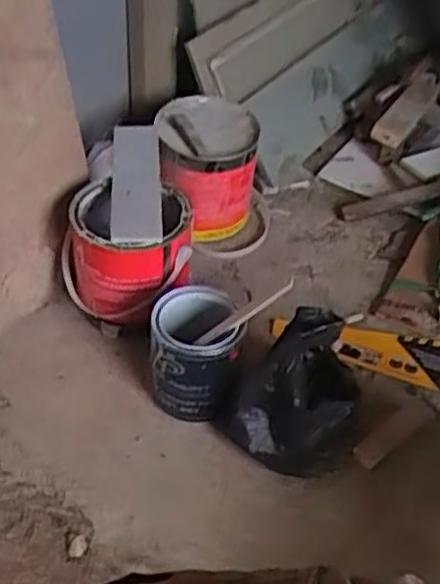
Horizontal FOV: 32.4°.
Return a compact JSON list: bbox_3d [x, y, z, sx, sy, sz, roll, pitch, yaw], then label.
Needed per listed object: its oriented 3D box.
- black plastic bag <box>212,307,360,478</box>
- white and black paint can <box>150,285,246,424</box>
[{"bbox_3d":[0.084,0.113,0.874,0.157,0.123,0.149,13,44,9],"label":"black plastic bag"},{"bbox_3d":[-0.029,0.075,0.906,0.106,0.122,0.124,2,43,-3],"label":"white and black paint can"}]

